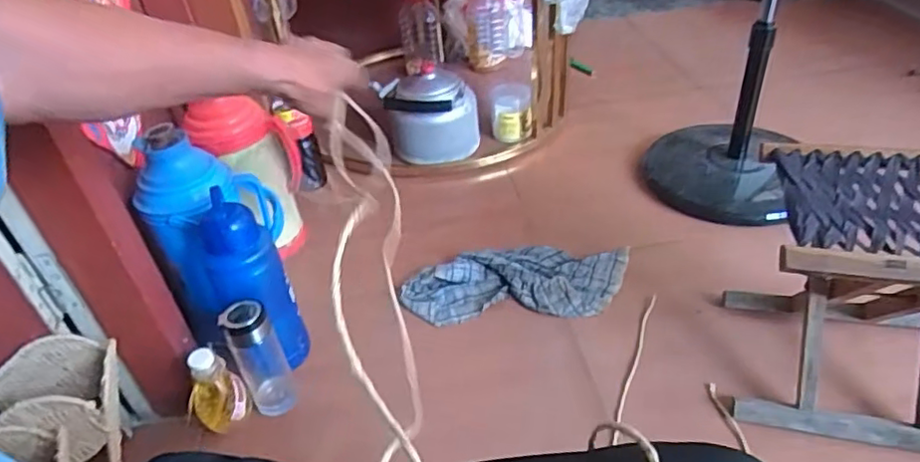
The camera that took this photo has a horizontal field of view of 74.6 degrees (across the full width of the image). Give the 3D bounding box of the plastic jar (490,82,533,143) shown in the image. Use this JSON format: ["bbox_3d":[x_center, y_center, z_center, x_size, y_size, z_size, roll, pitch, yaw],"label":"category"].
[{"bbox_3d":[0.129,-0.283,1.508,0.097,0.125,0.087,-5,39,3],"label":"plastic jar"}]

